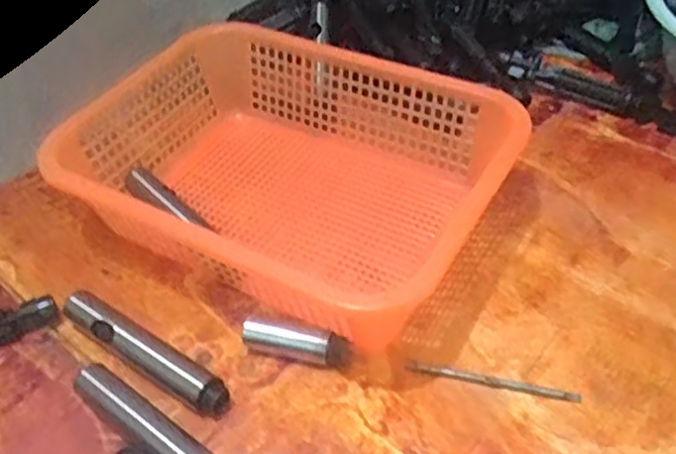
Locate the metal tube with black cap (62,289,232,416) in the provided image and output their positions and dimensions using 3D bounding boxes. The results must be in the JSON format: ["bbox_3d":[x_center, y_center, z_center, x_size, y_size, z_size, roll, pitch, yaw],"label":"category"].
[{"bbox_3d":[-0.142,0.090,0.495,0.155,0.021,0.025,25,52,25],"label":"metal tube with black cap"}]

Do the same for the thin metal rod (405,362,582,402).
[{"bbox_3d":[0.105,0.104,0.467,0.116,0.004,0.008,9,47,13],"label":"thin metal rod"}]

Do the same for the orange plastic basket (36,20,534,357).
[{"bbox_3d":[-0.043,-0.045,0.568,0.338,0.093,0.253,17,49,20],"label":"orange plastic basket"}]

